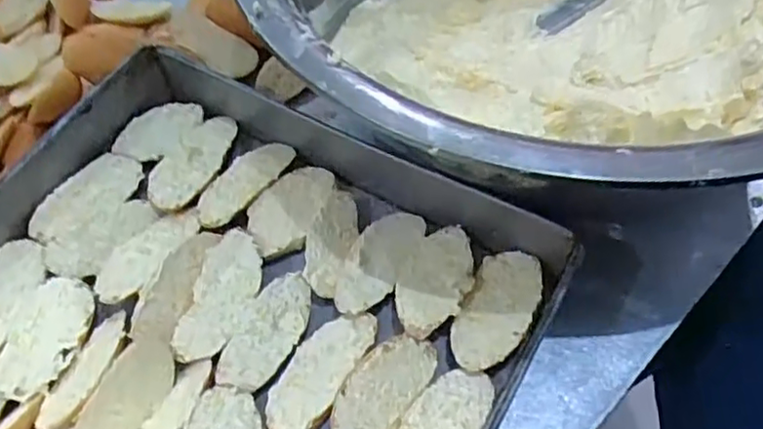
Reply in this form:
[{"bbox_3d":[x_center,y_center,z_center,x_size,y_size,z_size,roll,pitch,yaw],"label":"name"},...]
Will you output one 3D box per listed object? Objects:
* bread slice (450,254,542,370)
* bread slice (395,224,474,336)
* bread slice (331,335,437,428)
[{"bbox_3d":[0.075,0.061,0.416,0.042,0.017,0.084,22,64,16],"label":"bread slice"},{"bbox_3d":[0.036,0.042,0.427,0.045,0.009,0.081,25,64,17],"label":"bread slice"},{"bbox_3d":[-0.001,0.108,0.392,0.037,0.013,0.083,30,66,20],"label":"bread slice"}]

